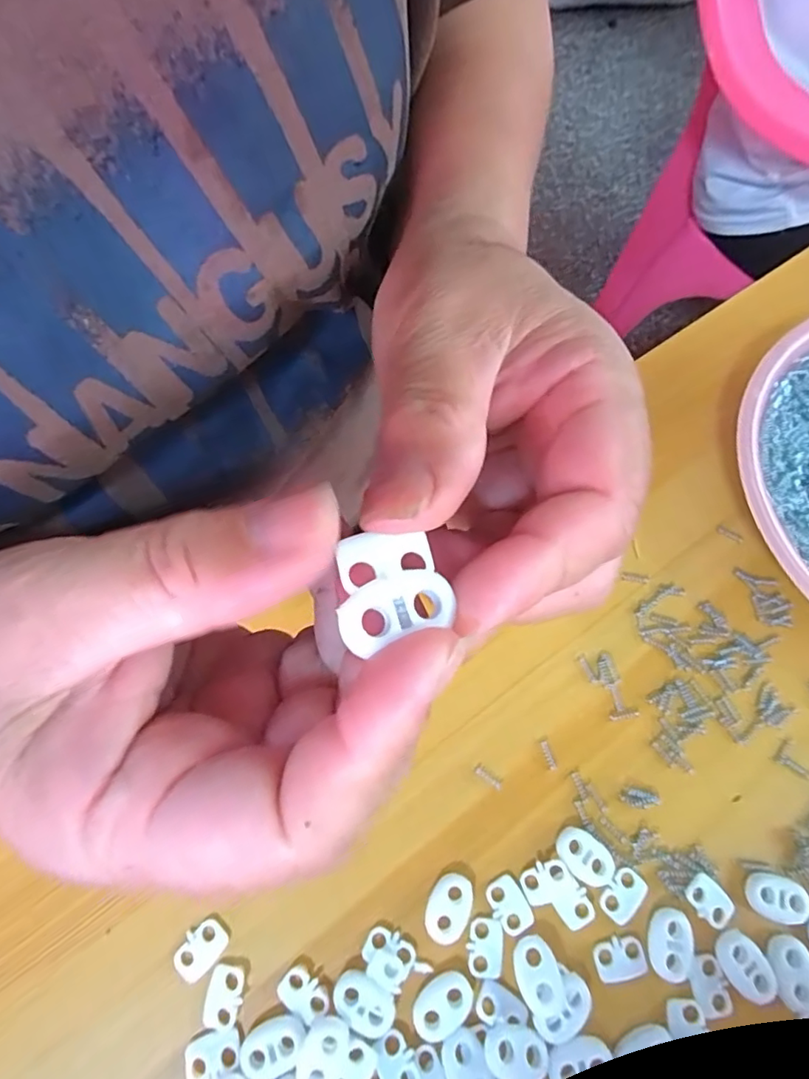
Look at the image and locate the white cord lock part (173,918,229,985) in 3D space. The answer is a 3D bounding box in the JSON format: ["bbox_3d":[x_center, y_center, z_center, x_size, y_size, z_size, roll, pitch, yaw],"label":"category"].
[{"bbox_3d":[-0.074,0.148,0.197,0.014,0.004,0.019,40,74,13],"label":"white cord lock part"}]

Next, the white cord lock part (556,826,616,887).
[{"bbox_3d":[0.069,0.121,0.208,0.023,0.005,0.015,36,73,12],"label":"white cord lock part"}]

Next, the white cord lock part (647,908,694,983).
[{"bbox_3d":[0.097,0.147,0.199,0.015,0.004,0.022,10,70,3],"label":"white cord lock part"}]

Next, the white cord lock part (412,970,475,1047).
[{"bbox_3d":[0.013,0.163,0.190,0.022,0.004,0.015,-32,73,-12],"label":"white cord lock part"}]

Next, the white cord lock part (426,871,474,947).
[{"bbox_3d":[0.017,0.136,0.203,0.015,0.005,0.023,24,71,8],"label":"white cord lock part"}]

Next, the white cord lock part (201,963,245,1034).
[{"bbox_3d":[-0.064,0.161,0.192,0.012,0.004,0.019,9,70,3],"label":"white cord lock part"}]

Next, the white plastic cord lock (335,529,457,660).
[{"bbox_3d":[-0.003,0.008,0.101,0.020,0.004,0.021,-19,71,-9],"label":"white plastic cord lock"}]

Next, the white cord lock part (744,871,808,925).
[{"bbox_3d":[0.139,0.133,0.203,0.021,0.005,0.015,11,70,4],"label":"white cord lock part"}]

